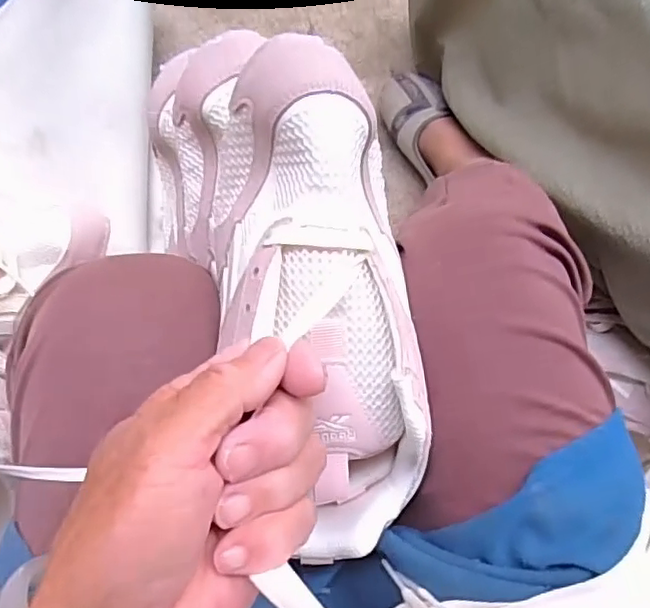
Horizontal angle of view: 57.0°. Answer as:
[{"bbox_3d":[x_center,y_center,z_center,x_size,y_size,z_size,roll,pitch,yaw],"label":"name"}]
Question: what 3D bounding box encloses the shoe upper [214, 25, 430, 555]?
[{"bbox_3d":[0.000,0.002,0.266,0.081,0.072,0.226,-11,96,-5],"label":"shoe upper"}]

